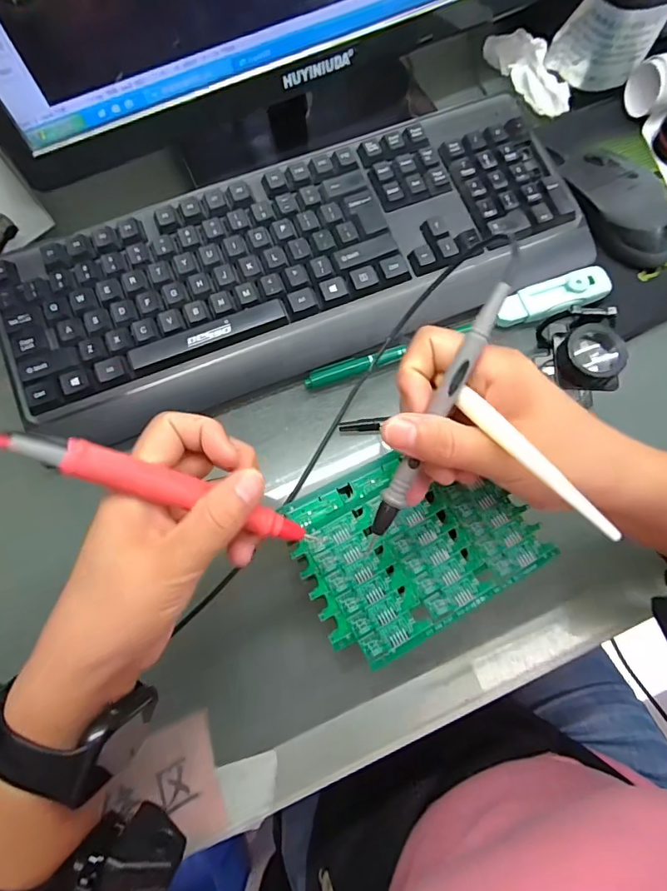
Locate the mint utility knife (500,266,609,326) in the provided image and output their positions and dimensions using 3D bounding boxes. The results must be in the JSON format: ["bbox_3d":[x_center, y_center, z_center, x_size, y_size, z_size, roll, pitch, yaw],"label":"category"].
[{"bbox_3d":[0.168,-0.114,0.352,0.084,0.010,0.026,-17,74,-5],"label":"mint utility knife"}]

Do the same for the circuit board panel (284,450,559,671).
[{"bbox_3d":[0.046,0.055,0.279,0.133,0.005,0.101,-27,75,-8],"label":"circuit board panel"}]

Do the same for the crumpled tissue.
[{"bbox_3d":[0.177,-0.337,0.415,0.025,0.030,0.096,-33,76,-9],"label":"crumpled tissue"}]

